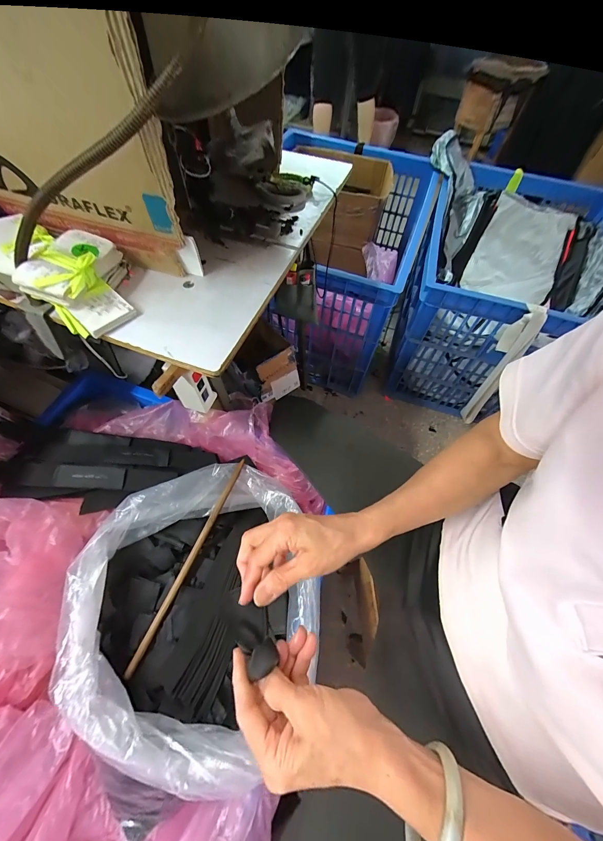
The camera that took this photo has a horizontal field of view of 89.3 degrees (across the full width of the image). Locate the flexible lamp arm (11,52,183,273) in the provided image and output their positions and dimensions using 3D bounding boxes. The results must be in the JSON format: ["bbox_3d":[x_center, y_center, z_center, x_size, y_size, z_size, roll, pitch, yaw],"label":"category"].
[{"bbox_3d":[-0.220,-0.249,0.308,0.273,0.025,0.020,-24,59,20],"label":"flexible lamp arm"}]

